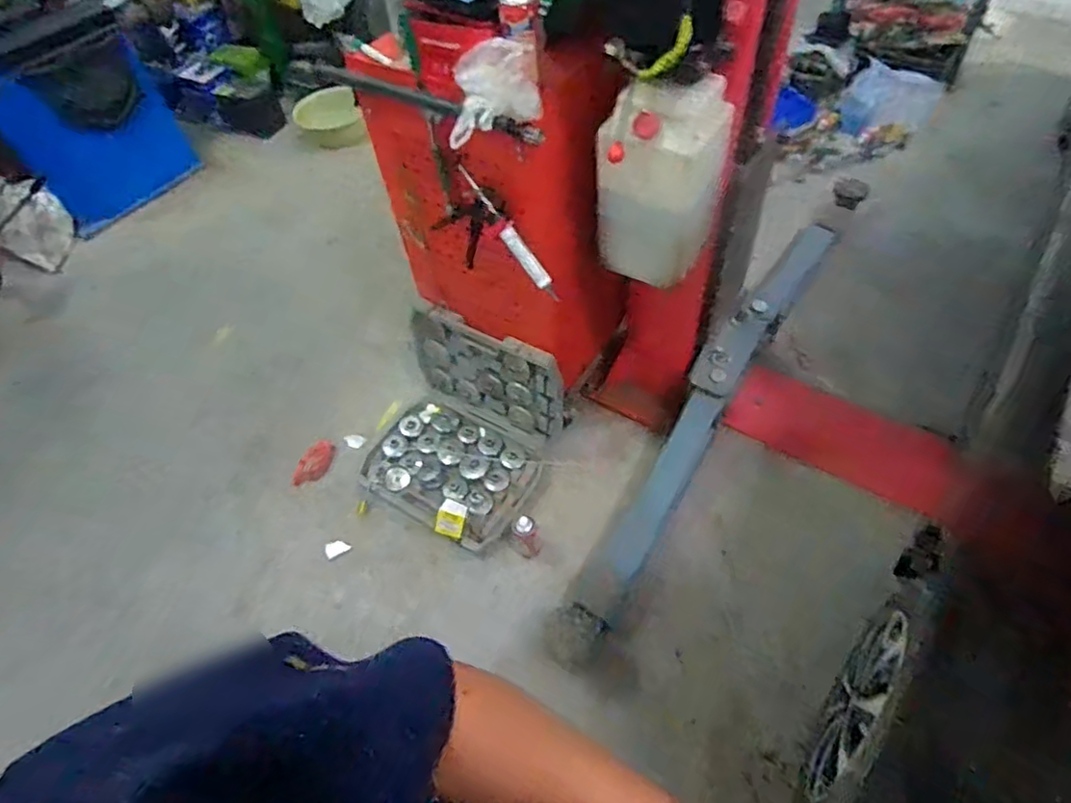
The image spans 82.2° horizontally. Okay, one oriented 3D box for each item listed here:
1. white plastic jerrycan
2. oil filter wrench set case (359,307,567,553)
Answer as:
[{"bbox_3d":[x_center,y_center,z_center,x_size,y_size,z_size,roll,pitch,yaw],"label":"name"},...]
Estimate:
[{"bbox_3d":[0.238,-0.402,1.161,0.222,0.368,0.153,11,56,13],"label":"white plastic jerrycan"},{"bbox_3d":[-0.234,0.065,1.709,0.509,0.357,0.469,27,60,22],"label":"oil filter wrench set case"}]

